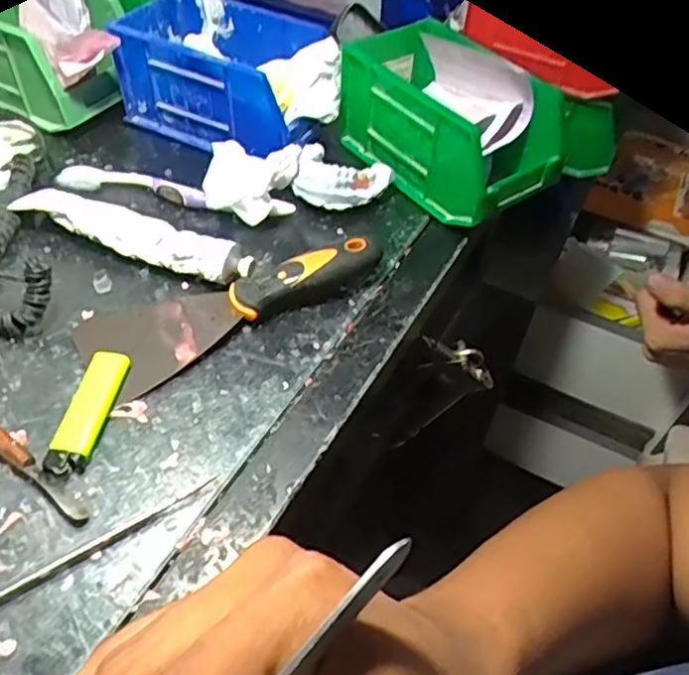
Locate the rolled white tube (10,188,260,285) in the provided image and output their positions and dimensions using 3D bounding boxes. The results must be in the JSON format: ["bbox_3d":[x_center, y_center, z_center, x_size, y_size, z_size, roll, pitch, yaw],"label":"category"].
[{"bbox_3d":[-0.149,-0.070,0.463,0.180,0.028,0.029,17,50,10],"label":"rolled white tube"}]

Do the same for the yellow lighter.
[{"bbox_3d":[-0.155,0.045,0.391,0.025,0.014,0.084,8,49,2],"label":"yellow lighter"}]

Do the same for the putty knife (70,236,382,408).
[{"bbox_3d":[-0.076,-0.031,0.435,0.196,0.031,0.072,-27,57,-25],"label":"putty knife"}]

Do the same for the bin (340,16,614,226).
[{"bbox_3d":[0.080,-0.173,0.530,0.092,0.099,0.178,-27,57,-25],"label":"bin"}]

